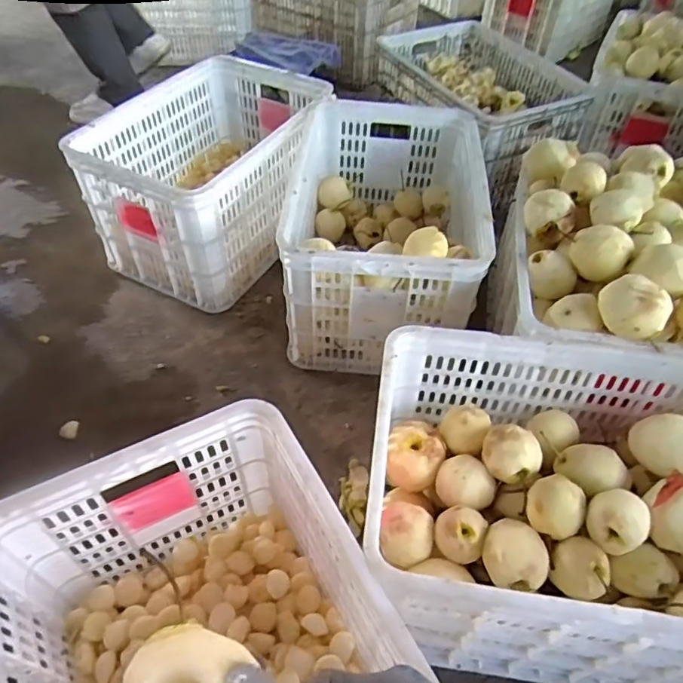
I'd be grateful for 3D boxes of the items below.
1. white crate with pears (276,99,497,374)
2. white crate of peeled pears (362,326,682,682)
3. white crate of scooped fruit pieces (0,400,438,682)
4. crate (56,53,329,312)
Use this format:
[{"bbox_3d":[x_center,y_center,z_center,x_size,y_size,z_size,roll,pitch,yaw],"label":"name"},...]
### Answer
[{"bbox_3d":[0.087,-0.234,1.135,0.346,0.286,0.517,5,49,2],"label":"white crate with pears"},{"bbox_3d":[0.297,0.221,0.740,0.508,0.284,0.366,8,49,4],"label":"white crate of peeled pears"},{"bbox_3d":[-0.135,0.378,0.564,0.338,0.256,0.513,-21,53,-19],"label":"white crate of scooped fruit pieces"},{"bbox_3d":[-0.291,-0.383,1.261,0.374,0.294,0.531,22,52,16],"label":"crate"}]

